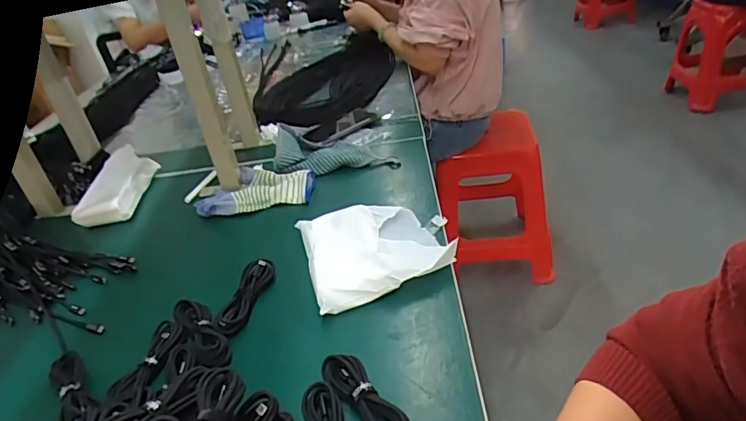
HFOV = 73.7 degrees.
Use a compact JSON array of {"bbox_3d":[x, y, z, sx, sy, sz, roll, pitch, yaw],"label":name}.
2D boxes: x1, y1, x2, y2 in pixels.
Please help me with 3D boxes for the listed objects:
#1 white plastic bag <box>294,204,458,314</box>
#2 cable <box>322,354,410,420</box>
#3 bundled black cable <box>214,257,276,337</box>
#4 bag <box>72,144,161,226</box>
[{"bbox_3d":[0.006,0.041,0.636,0.179,0.033,0.179,-15,32,-7],"label":"white plastic bag"},{"bbox_3d":[-0.007,0.168,0.448,0.032,0.015,0.112,-28,36,-25],"label":"cable"},{"bbox_3d":[-0.152,0.098,0.589,0.034,0.015,0.112,-1,33,15],"label":"bundled black cable"},{"bbox_3d":[-0.438,-0.046,0.849,0.083,0.069,0.171,-8,32,4],"label":"bag"}]

